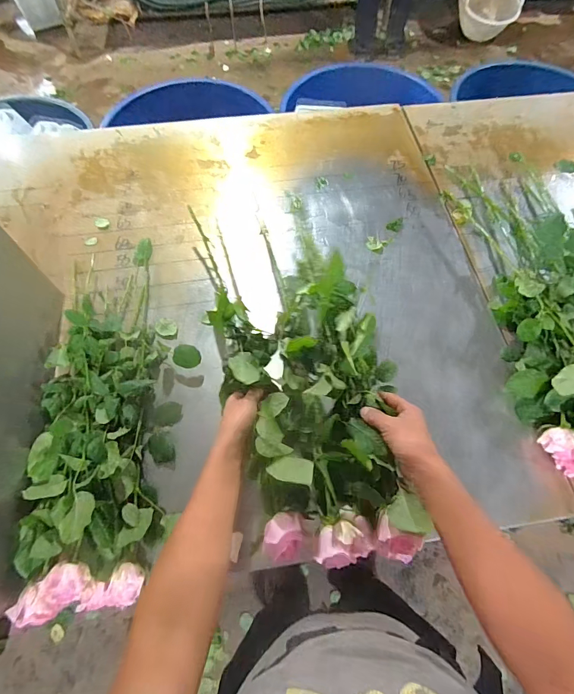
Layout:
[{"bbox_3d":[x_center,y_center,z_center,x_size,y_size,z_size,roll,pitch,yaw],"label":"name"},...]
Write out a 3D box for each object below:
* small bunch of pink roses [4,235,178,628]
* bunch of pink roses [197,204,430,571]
[{"bbox_3d":[-0.286,0.065,0.599,0.211,0.069,0.602,-7,65,-3],"label":"small bunch of pink roses"},{"bbox_3d":[0.022,0.008,0.572,0.239,0.145,0.568,-15,59,-7],"label":"bunch of pink roses"}]

